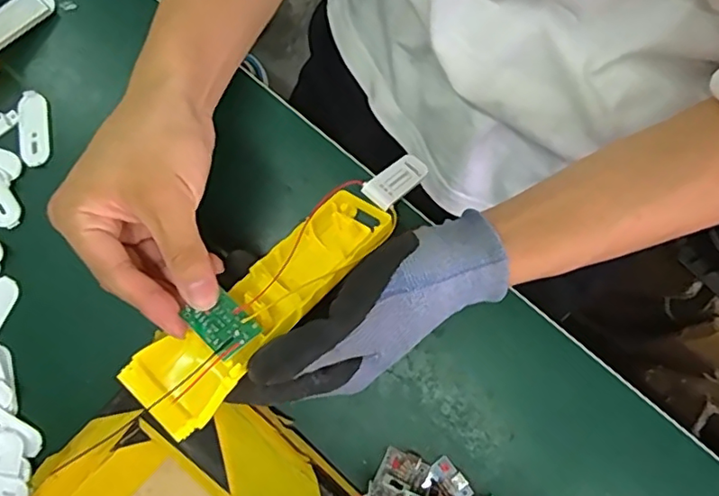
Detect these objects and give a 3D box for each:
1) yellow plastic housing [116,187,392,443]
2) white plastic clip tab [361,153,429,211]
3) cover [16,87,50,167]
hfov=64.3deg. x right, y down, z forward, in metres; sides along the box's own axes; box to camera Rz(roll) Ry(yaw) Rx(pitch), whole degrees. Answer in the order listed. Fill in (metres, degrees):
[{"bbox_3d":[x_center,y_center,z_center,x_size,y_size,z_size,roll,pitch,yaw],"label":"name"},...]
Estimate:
[{"bbox_3d":[-0.049,0.026,0.310,0.046,0.026,0.162,41,63,9],"label":"yellow plastic housing"},{"bbox_3d":[0.024,-0.043,0.360,0.020,0.005,0.056,41,48,9],"label":"white plastic clip tab"},{"bbox_3d":[-0.218,-0.080,0.382,0.020,0.005,0.051,-8,84,5],"label":"cover"}]

